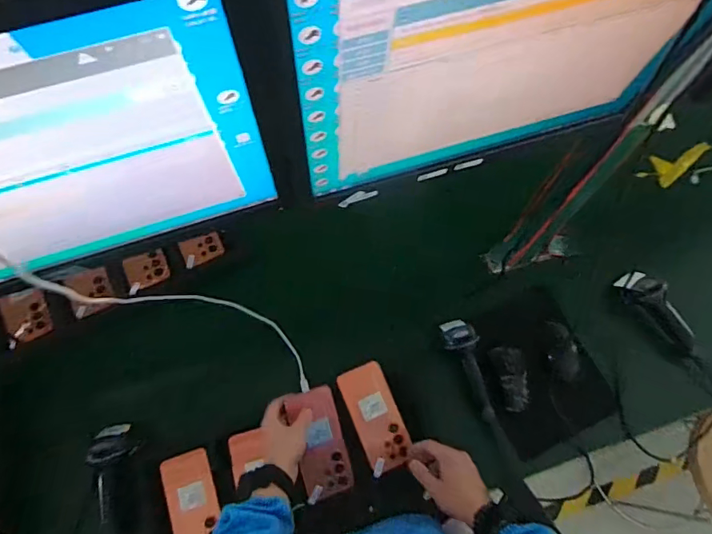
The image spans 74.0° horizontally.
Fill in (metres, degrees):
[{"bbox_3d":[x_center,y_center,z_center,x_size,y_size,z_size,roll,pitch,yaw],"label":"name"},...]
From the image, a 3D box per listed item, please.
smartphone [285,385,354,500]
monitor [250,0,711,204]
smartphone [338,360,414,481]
[{"bbox_3d":[-0.056,0.276,0.742,0.077,0.012,0.162,-14,90,-20],"label":"smartphone"},{"bbox_3d":[0.120,-0.158,0.343,0.369,0.294,0.062,-15,70,-5],"label":"monitor"},{"bbox_3d":[0.032,0.246,0.778,0.078,0.012,0.165,-20,77,-7],"label":"smartphone"}]

